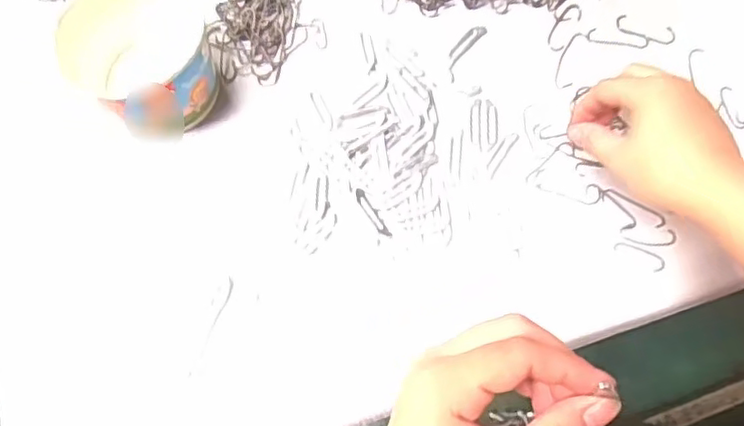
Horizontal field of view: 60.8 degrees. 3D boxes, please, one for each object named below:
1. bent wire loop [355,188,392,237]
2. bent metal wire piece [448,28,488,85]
[{"bbox_3d":[0.000,0.000,0.428,0.008,0.004,0.038,-32,74,-8],"label":"bent wire loop"},{"bbox_3d":[0.067,-0.120,0.465,0.014,0.004,0.050,32,76,11],"label":"bent metal wire piece"}]

